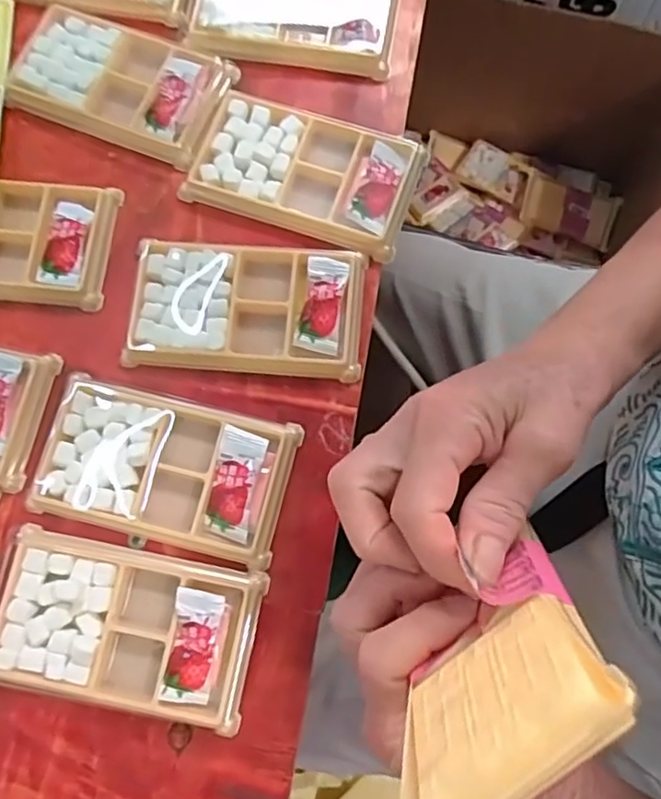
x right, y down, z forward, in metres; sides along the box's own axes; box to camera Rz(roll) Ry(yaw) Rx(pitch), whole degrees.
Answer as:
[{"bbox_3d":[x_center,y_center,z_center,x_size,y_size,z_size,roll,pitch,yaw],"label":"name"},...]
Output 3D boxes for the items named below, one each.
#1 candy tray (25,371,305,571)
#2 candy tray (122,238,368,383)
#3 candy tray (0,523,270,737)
[{"bbox_3d":[-0.092,0.038,0.344,0.134,0.012,0.077,14,78,4],"label":"candy tray"},{"bbox_3d":[-0.048,-0.055,0.364,0.133,0.012,0.076,4,78,2],"label":"candy tray"},{"bbox_3d":[-0.109,0.118,0.325,0.136,0.013,0.078,10,78,3],"label":"candy tray"}]

